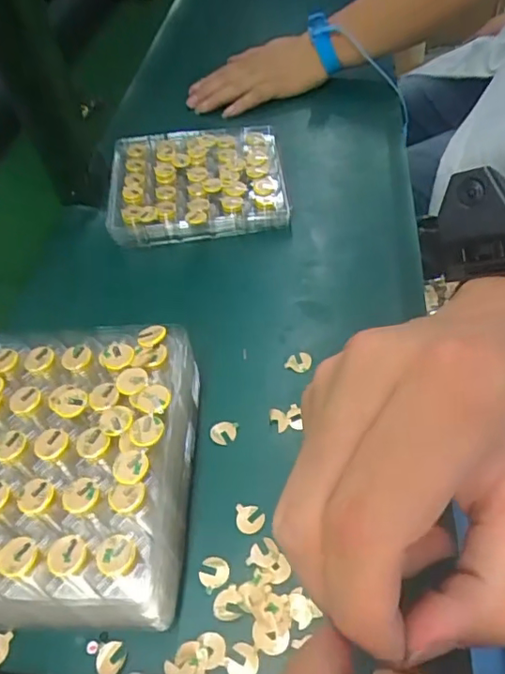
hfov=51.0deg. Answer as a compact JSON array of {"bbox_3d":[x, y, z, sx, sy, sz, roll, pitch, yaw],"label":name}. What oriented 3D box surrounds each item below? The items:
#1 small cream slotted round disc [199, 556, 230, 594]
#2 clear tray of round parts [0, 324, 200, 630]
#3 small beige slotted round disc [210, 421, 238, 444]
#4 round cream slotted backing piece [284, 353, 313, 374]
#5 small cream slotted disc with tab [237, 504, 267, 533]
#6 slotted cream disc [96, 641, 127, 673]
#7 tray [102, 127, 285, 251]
[{"bbox_3d":[-0.022,0.138,0.310,0.018,0.004,0.017,-2,51,3],"label":"small cream slotted round disc"},{"bbox_3d":[-0.118,0.079,0.329,0.157,0.063,0.180,1,50,7],"label":"clear tray of round parts"},{"bbox_3d":[-0.020,0.066,0.369,0.019,0.004,0.016,2,51,7],"label":"small beige slotted round disc"},{"bbox_3d":[0.036,0.019,0.405,0.018,0.004,0.018,-2,51,3],"label":"round cream slotted backing piece"},{"bbox_3d":[-0.001,0.113,0.330,0.017,0.004,0.018,-2,51,3],"label":"small cream slotted disc with tab"},{"bbox_3d":[-0.078,0.175,0.288,0.016,0.004,0.017,-2,51,3],"label":"slotted cream disc"},{"bbox_3d":[-0.057,-0.161,0.544,0.171,0.033,0.149,-6,51,0],"label":"tray"}]

